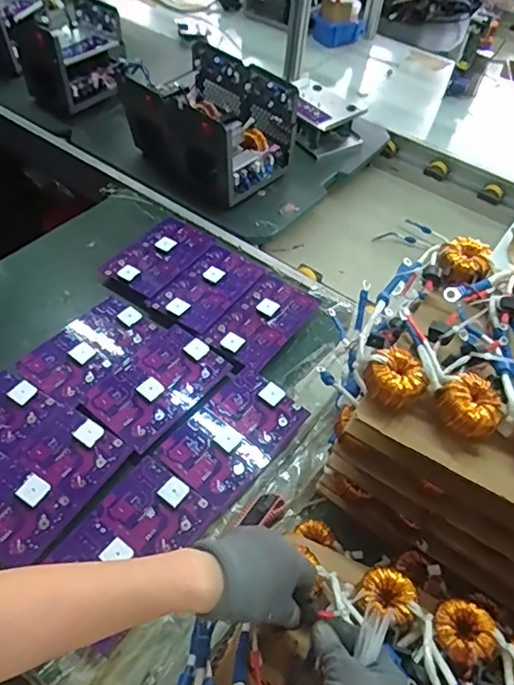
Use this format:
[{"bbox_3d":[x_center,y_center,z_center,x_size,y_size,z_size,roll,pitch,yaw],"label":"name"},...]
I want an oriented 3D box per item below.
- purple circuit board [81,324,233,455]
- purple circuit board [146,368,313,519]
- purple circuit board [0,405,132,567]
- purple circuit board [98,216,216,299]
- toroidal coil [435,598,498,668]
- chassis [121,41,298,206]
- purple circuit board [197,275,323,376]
[{"bbox_3d":[-0.148,0.060,0.790,0.130,0.010,0.197,33,56,20],"label":"purple circuit board"},{"bbox_3d":[-0.033,0.130,0.747,0.128,0.017,0.200,34,56,21],"label":"purple circuit board"},{"bbox_3d":[-0.275,0.181,0.679,0.120,0.013,0.197,29,55,18],"label":"purple circuit board"},{"bbox_3d":[-0.182,-0.168,0.982,0.124,0.017,0.206,32,55,19],"label":"purple circuit board"},{"bbox_3d":[0.206,0.285,0.516,0.052,0.021,0.056,2,51,-3],"label":"toroidal coil"},{"bbox_3d":[-0.101,-0.469,1.133,0.315,0.195,0.252,31,55,19],"label":"chassis"},{"bbox_3d":[0.010,-0.044,0.887,0.122,0.013,0.196,32,56,20],"label":"purple circuit board"}]

